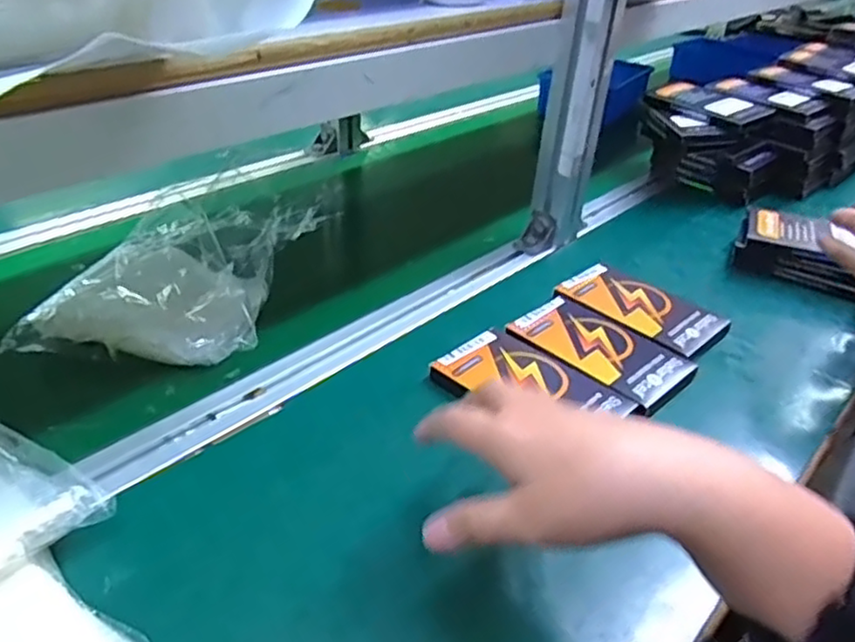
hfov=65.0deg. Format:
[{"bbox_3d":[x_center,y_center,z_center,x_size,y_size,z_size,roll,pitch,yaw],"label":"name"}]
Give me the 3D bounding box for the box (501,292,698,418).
[{"bbox_3d":[0.139,0.027,0.549,0.137,0.022,0.078,29,42,35],"label":"box"}]

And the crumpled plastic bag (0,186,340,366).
[{"bbox_3d":[-0.203,-0.047,0.561,0.160,0.096,0.225,15,36,20],"label":"crumpled plastic bag"}]

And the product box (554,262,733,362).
[{"bbox_3d":[0.189,-0.010,0.600,0.079,0.015,0.136,-27,43,-36],"label":"product box"}]

